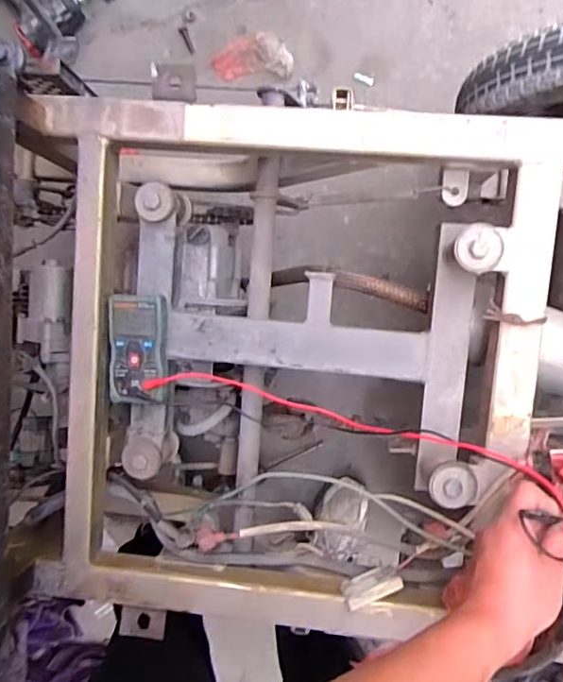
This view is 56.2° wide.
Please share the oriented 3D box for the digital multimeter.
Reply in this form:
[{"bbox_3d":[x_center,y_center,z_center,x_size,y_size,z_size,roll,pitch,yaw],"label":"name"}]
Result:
[{"bbox_3d":[-0.158,0.010,0.578,0.060,0.025,0.118,3,97,5],"label":"digital multimeter"}]

